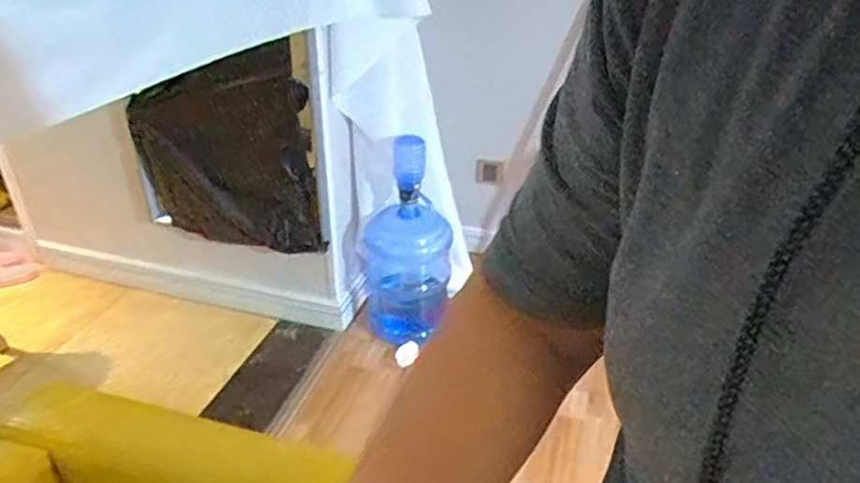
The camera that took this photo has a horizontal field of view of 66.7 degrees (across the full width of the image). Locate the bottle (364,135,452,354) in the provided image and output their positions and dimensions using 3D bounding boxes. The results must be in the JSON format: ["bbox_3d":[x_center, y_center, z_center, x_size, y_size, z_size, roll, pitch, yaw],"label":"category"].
[{"bbox_3d":[-0.069,0.008,1.868,0.243,0.607,0.277,-1,31,-4],"label":"bottle"}]

